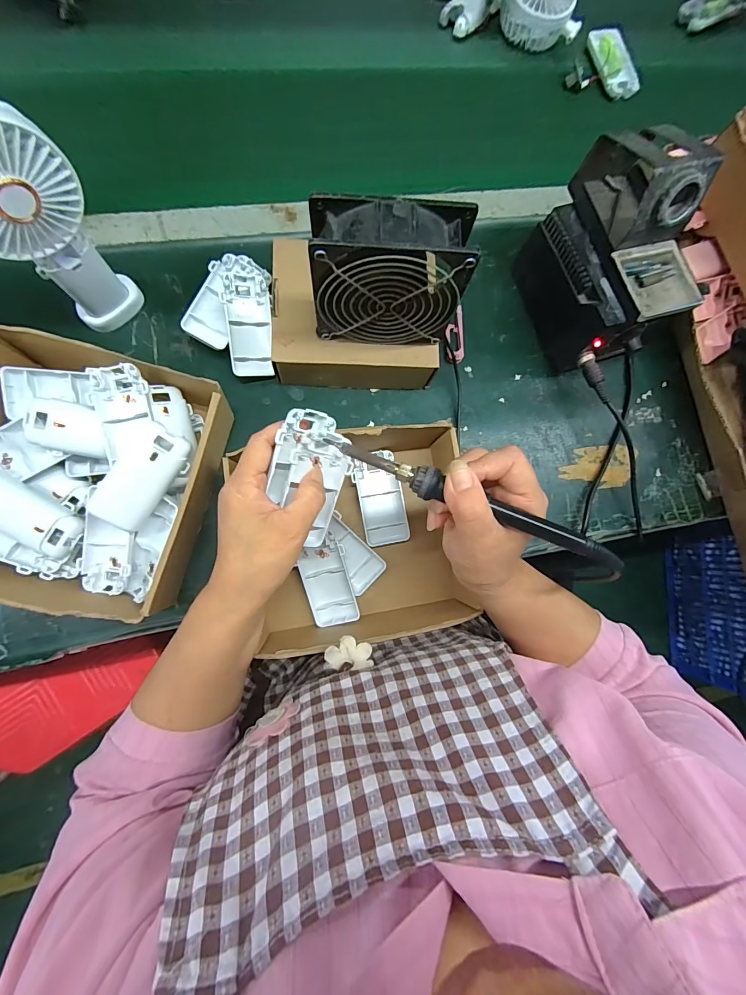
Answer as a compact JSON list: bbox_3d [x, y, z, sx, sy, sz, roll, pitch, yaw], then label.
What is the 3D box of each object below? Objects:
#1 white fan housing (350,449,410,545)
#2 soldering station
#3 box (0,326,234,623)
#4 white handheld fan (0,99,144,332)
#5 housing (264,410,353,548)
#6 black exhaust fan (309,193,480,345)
[{"bbox_3d":[0.008,0.002,0.403,0.047,0.018,0.094,-13,86,-9],"label":"white fan housing"},{"bbox_3d":[0.241,-0.241,0.391,0.110,0.159,0.171,-19,87,-9],"label":"soldering station"},{"bbox_3d":[-0.253,-0.015,0.347,0.215,0.075,0.219,14,83,-6],"label":"box"},{"bbox_3d":[-0.255,-0.203,0.311,0.036,0.189,0.086,44,81,-2],"label":"white handheld fan"},{"bbox_3d":[-0.051,-0.012,0.303,0.057,0.018,0.105,8,102,-38],"label":"housing"},{"bbox_3d":[0.012,-0.177,0.319,0.118,0.113,0.042,1,84,-8],"label":"black exhaust fan"}]

